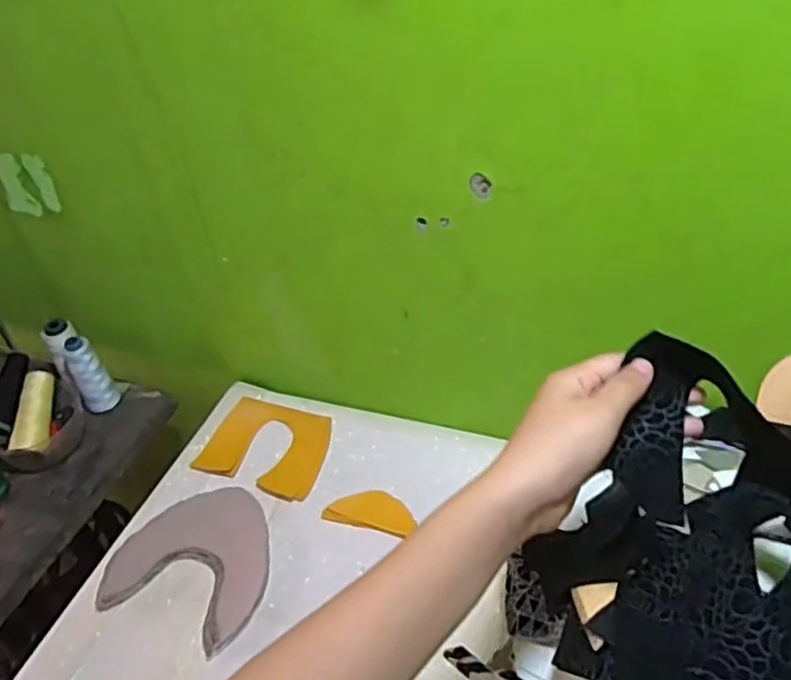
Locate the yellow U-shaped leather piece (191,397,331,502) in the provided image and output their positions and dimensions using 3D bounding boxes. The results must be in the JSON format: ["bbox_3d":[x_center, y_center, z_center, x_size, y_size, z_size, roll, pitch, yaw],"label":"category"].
[{"bbox_3d":[-0.155,0.131,0.877,0.147,0.012,0.121,14,51,18],"label":"yellow U-shaped leather piece"}]

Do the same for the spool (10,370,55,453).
[{"bbox_3d":[-0.459,0.090,0.898,0.038,0.037,0.120,-7,58,1],"label":"spool"}]

